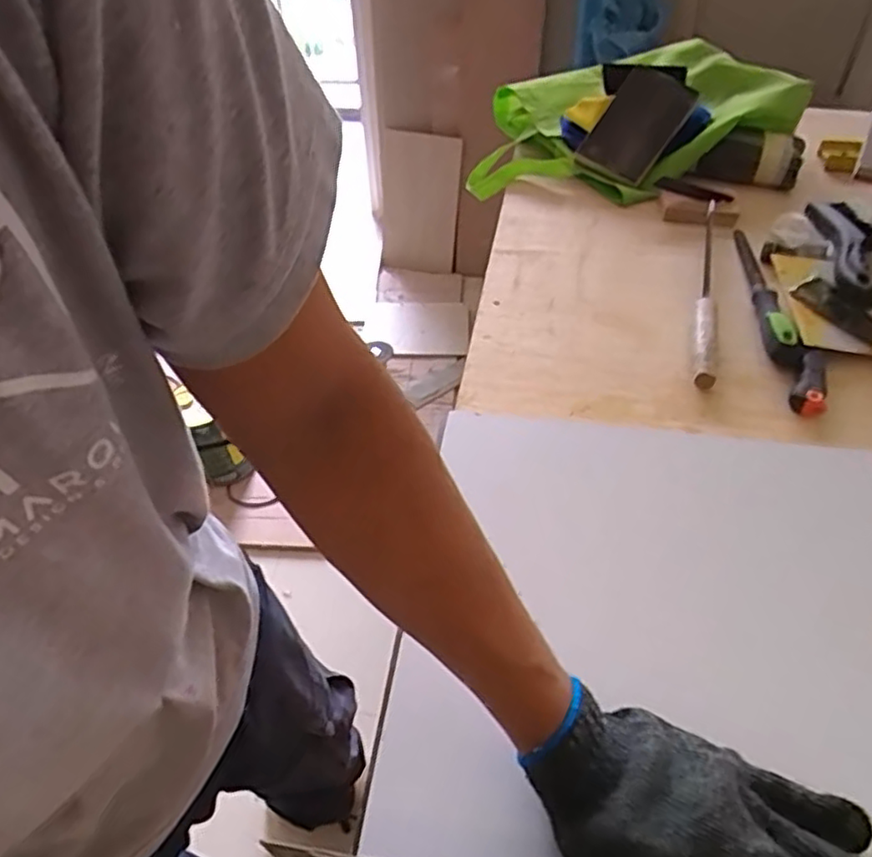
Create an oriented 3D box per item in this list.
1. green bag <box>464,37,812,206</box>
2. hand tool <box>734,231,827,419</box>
[{"bbox_3d":[0.249,-0.431,0.923,0.395,0.121,0.280,-2,47,2],"label":"green bag"},{"bbox_3d":[0.350,-0.118,0.684,0.041,0.026,0.285,0,47,4],"label":"hand tool"}]

